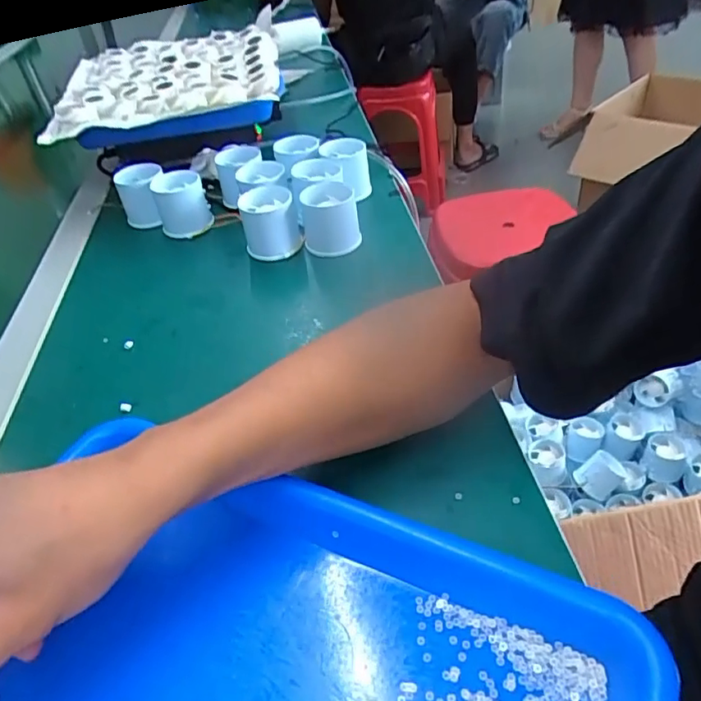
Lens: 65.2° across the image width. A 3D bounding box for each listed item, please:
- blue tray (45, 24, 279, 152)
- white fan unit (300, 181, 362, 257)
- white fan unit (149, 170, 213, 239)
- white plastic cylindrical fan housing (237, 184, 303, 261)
[{"bbox_3d":[-0.230,-0.359,0.735,0.261,0.041,0.394,-9,41,-3],"label":"blue tray"},{"bbox_3d":[-0.019,-0.125,0.535,0.057,0.058,0.053,-7,41,0],"label":"white fan unit"},{"bbox_3d":[-0.183,-0.157,0.597,0.056,0.054,0.060,-17,42,-11],"label":"white fan unit"},{"bbox_3d":[-0.079,-0.125,0.543,0.055,0.056,0.056,-12,42,-7],"label":"white plastic cylindrical fan housing"}]

